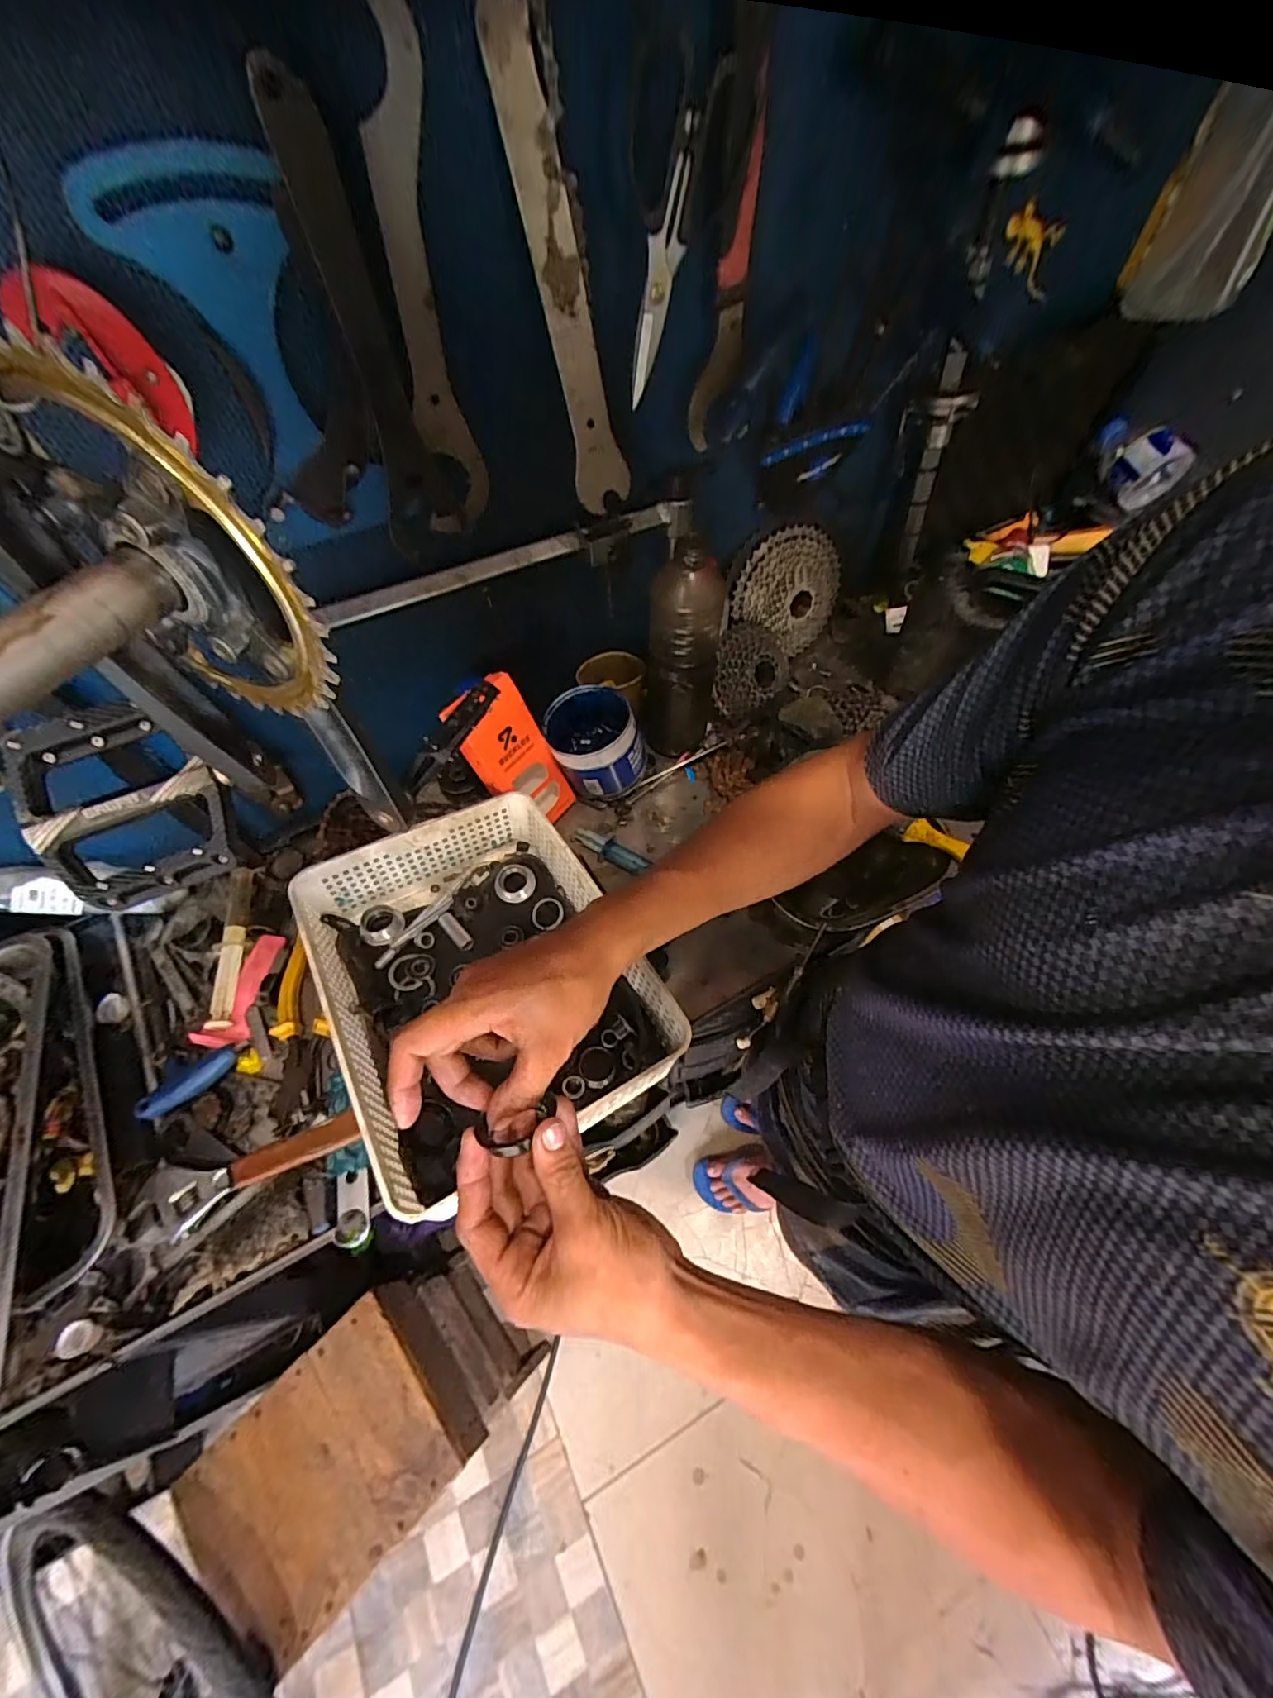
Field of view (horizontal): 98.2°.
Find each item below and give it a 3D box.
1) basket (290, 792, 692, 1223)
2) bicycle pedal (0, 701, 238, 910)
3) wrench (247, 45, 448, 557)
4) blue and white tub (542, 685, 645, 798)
[{"bbox_3d":[-0.141,0.108,0.516,0.247,0.108,0.320,-30,63,-13],"label":"basket"},{"bbox_3d":[-0.282,-0.025,0.306,0.094,0.018,0.104,-24,97,-8],"label":"bicycle pedal"},{"bbox_3d":[-0.176,-0.332,0.379,0.052,0.241,0.009,-30,66,-20],"label":"wrench"},{"bbox_3d":[-0.050,-0.124,0.666,0.106,0.108,0.119,-18,61,-7],"label":"blue and white tub"}]

